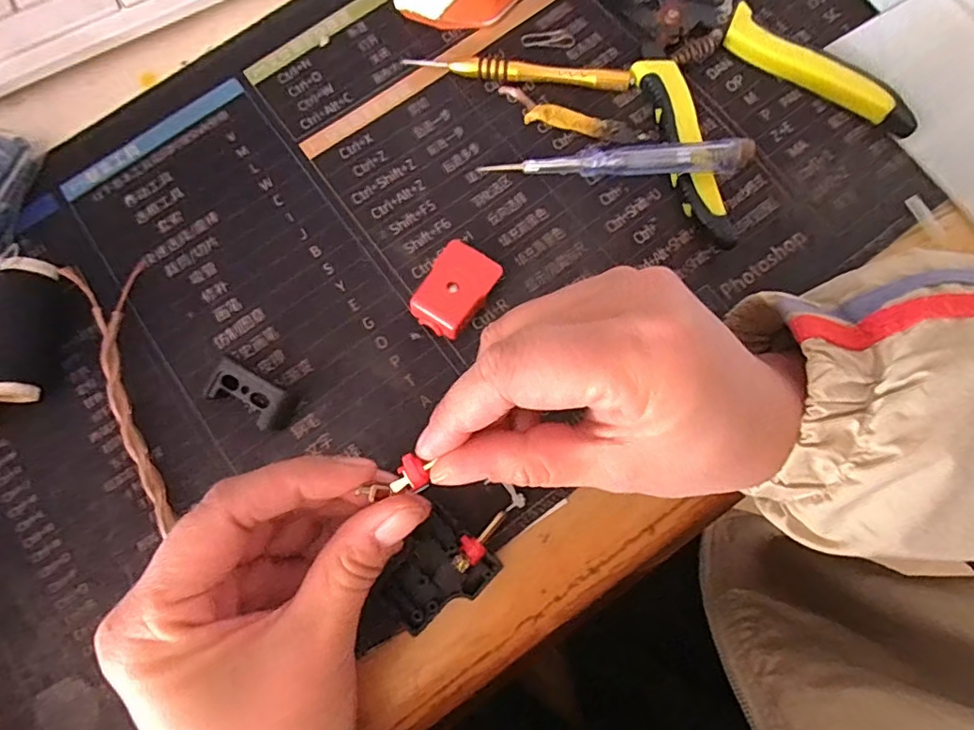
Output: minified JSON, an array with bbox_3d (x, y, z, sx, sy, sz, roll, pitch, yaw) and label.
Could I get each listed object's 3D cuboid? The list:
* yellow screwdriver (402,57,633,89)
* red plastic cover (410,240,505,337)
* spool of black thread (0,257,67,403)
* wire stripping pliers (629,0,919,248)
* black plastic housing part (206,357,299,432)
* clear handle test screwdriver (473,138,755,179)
[{"bbox_3d":[0.015,-0.150,0.279,0.114,0.011,0.012,10,79,2],"label":"yellow screwdriver"},{"bbox_3d":[-0.015,-0.034,0.254,0.029,0.013,0.043,30,81,5],"label":"red plastic cover"},{"bbox_3d":[-0.208,-0.015,0.246,0.023,0.021,0.064,1,79,0],"label":"spool of black thread"},{"bbox_3d":[0.122,-0.140,0.271,0.113,0.015,0.135,-29,81,-5],"label":"wire stripping pliers"},{"bbox_3d":[-0.105,0.014,0.246,0.037,0.012,0.019,27,80,5],"label":"black plastic housing part"},{"bbox_3d":[0.059,-0.097,0.259,0.121,0.010,0.016,2,79,15],"label":"clear handle test screwdriver"}]

